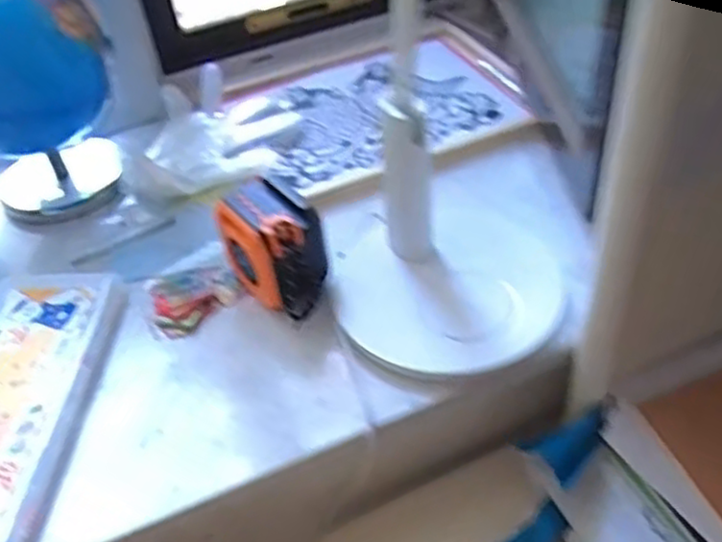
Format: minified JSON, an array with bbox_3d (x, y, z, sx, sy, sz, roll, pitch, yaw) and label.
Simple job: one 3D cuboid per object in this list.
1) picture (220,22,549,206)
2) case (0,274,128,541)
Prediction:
[{"bbox_3d":[0.039,-0.214,0.914,0.366,0.022,0.298,-22,46,-15],"label":"picture"},{"bbox_3d":[-0.310,0.110,0.619,0.140,0.032,0.283,-2,44,5],"label":"case"}]

